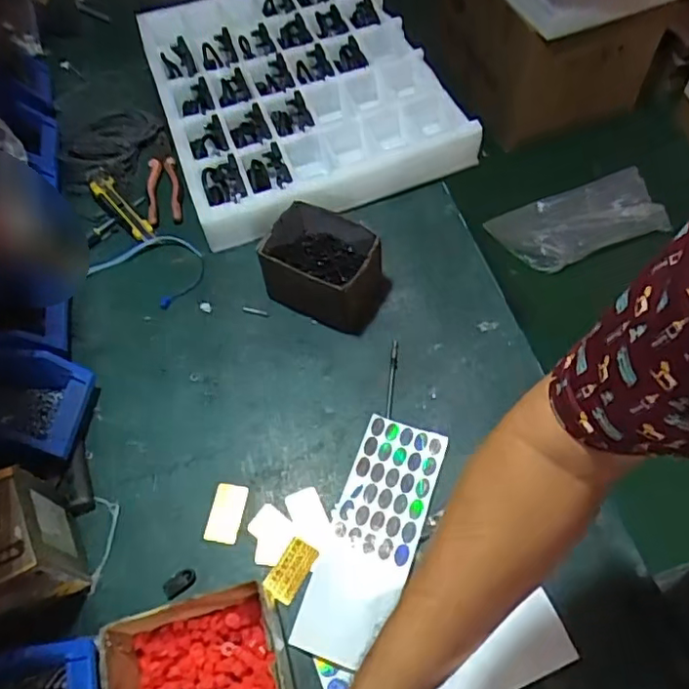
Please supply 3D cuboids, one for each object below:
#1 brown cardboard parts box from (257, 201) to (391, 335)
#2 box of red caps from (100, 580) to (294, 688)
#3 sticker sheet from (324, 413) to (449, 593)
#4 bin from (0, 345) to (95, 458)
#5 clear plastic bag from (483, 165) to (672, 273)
[{"bbox_3d":[-0.024,-0.097,0.784,0.153,0.111,0.109,20,63,15],"label":"brown cardboard parts box"},{"bbox_3d":[-0.133,0.313,0.548,0.156,0.094,0.138,-16,60,-5],"label":"box of red caps"},{"bbox_3d":[0.047,0.170,0.672,0.096,0.008,0.180,17,63,13],"label":"sticker sheet"},{"bbox_3d":[-0.412,0.068,0.705,0.201,0.104,0.110,4,60,6],"label":"bin"},{"bbox_3d":[0.720,-0.373,1.784,0.534,0.065,0.261,-25,62,-10],"label":"clear plastic bag"}]

